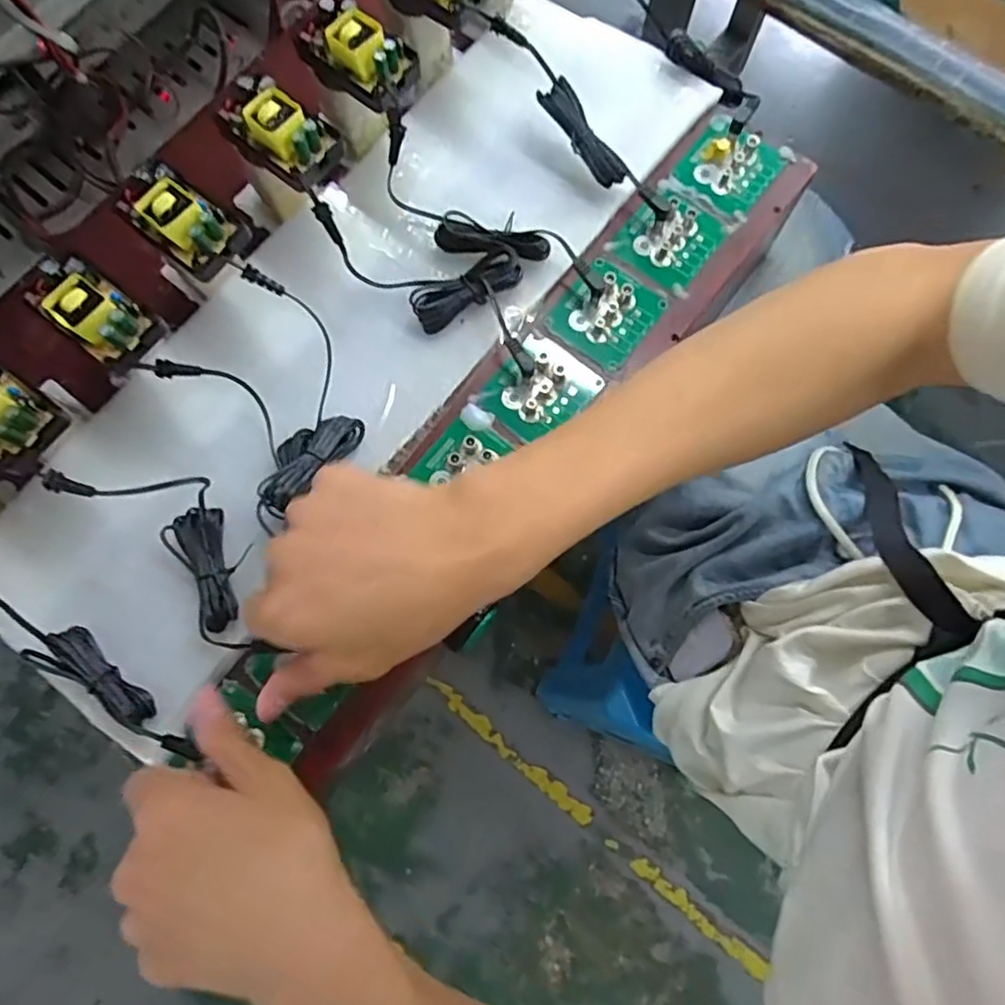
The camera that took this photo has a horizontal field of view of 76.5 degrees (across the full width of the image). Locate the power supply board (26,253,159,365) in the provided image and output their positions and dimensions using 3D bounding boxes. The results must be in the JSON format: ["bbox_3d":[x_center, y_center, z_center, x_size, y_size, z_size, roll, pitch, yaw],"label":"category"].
[{"bbox_3d":[-0.229,-0.109,0.351,0.068,0.022,0.036,37,81,9],"label":"power supply board"}]

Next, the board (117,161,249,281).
[{"bbox_3d":[-0.184,-0.163,0.363,0.068,0.023,0.040,38,81,9],"label":"board"}]

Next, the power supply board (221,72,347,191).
[{"bbox_3d":[-0.133,-0.221,0.379,0.070,0.026,0.042,31,80,8],"label":"power supply board"}]

